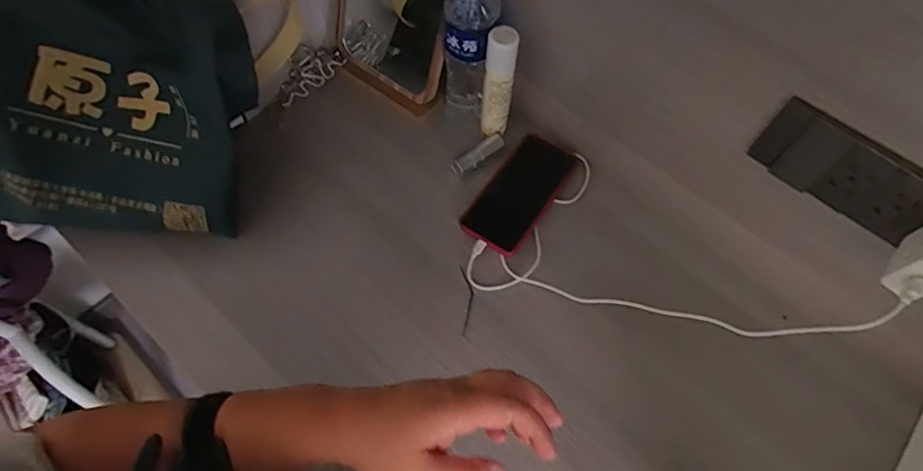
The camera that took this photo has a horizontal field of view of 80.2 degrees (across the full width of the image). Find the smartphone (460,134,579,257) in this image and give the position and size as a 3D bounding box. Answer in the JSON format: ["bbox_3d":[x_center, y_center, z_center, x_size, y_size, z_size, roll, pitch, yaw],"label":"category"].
[{"bbox_3d":[0.073,-0.053,0.672,0.077,0.010,0.164,33,68,13],"label":"smartphone"}]

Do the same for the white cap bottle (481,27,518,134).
[{"bbox_3d":[0.043,-0.178,0.651,0.033,0.160,0.032,8,64,2],"label":"white cap bottle"}]

